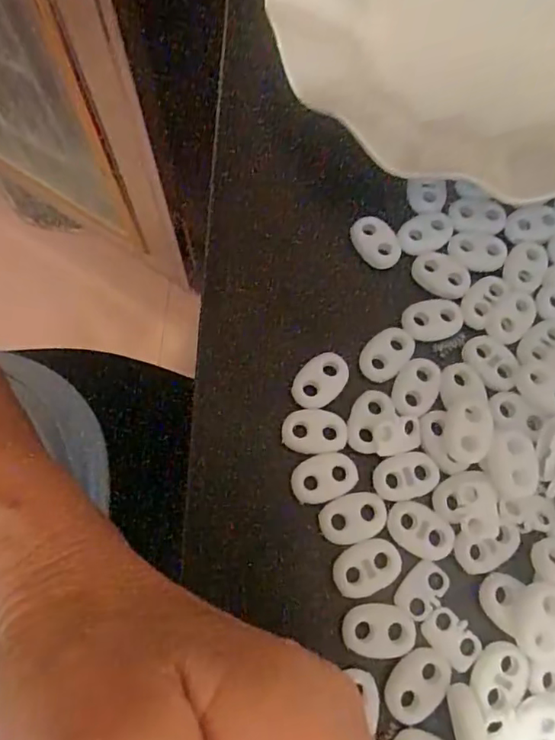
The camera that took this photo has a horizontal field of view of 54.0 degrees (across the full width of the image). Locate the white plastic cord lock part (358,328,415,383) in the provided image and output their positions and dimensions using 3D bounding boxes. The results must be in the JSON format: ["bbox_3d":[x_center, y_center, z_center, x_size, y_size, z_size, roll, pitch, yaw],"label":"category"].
[{"bbox_3d":[0.039,-0.006,0.195,0.023,0.004,0.014,-43,78,-13],"label":"white plastic cord lock part"}]

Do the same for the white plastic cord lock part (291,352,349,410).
[{"bbox_3d":[0.016,0.003,0.191,0.015,0.004,0.022,42,76,11],"label":"white plastic cord lock part"}]

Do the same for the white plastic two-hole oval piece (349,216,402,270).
[{"bbox_3d":[0.038,-0.050,0.211,0.014,0.005,0.021,-37,77,-12],"label":"white plastic two-hole oval piece"}]

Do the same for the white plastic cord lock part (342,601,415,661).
[{"bbox_3d":[0.032,0.081,0.169,0.022,0.004,0.015,4,72,0],"label":"white plastic cord lock part"}]

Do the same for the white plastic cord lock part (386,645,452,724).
[{"bbox_3d":[0.043,0.095,0.164,0.023,0.004,0.015,-43,78,-13],"label":"white plastic cord lock part"}]

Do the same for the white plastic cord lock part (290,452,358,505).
[{"bbox_3d":[0.016,0.036,0.182,0.022,0.004,0.014,-20,74,-8],"label":"white plastic cord lock part"}]

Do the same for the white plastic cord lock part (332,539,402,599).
[{"bbox_3d":[0.029,0.063,0.173,0.022,0.004,0.015,-21,74,-8],"label":"white plastic cord lock part"}]

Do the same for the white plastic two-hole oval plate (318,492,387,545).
[{"bbox_3d":[0.025,0.049,0.179,0.022,0.004,0.015,-15,73,-6],"label":"white plastic two-hole oval plate"}]

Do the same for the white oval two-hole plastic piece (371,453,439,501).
[{"bbox_3d":[0.043,0.036,0.183,0.022,0.004,0.014,-13,73,-5],"label":"white oval two-hole plastic piece"}]

